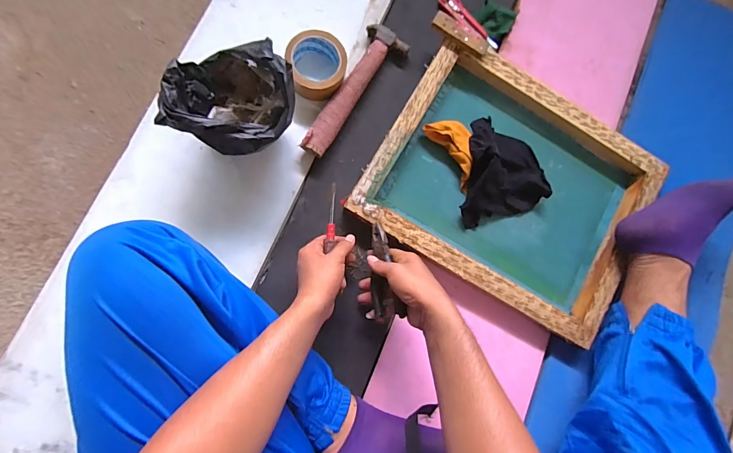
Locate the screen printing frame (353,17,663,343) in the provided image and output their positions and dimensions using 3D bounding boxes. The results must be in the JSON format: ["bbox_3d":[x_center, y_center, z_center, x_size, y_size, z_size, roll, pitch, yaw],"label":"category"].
[{"bbox_3d":[0.253,-0.074,0.645,0.474,0.055,0.383,29,84,-5],"label":"screen printing frame"}]

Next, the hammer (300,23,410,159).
[{"bbox_3d":[-0.022,-0.228,0.628,0.075,0.032,0.256,32,80,-3],"label":"hammer"}]

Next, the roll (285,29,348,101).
[{"bbox_3d":[-0.083,-0.268,0.616,0.097,0.054,0.099,1,83,-8],"label":"roll"}]

